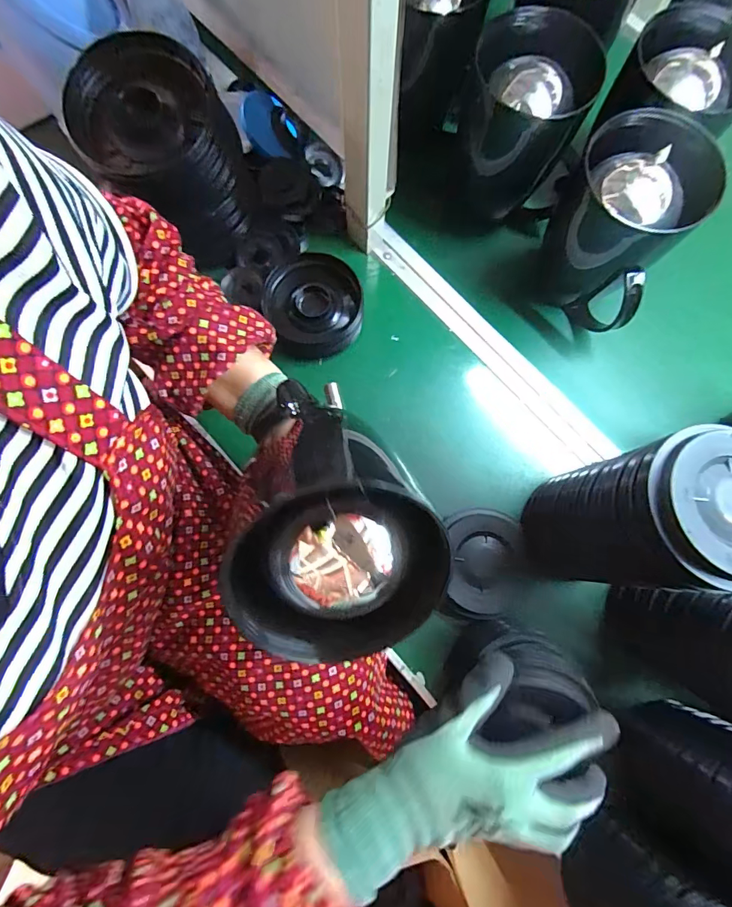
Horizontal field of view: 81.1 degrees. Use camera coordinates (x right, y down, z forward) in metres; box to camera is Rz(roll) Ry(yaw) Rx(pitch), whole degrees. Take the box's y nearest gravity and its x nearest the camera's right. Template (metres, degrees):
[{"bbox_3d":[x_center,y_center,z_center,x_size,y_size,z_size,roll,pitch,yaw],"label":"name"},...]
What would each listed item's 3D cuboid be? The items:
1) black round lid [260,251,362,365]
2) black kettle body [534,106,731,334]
[{"bbox_3d":[-0.066,-0.183,0.536,0.119,0.033,0.123,0,79,-1],"label":"black round lid"},{"bbox_3d":[0.275,-0.247,0.485,0.118,0.182,0.136,22,79,3],"label":"black kettle body"}]

